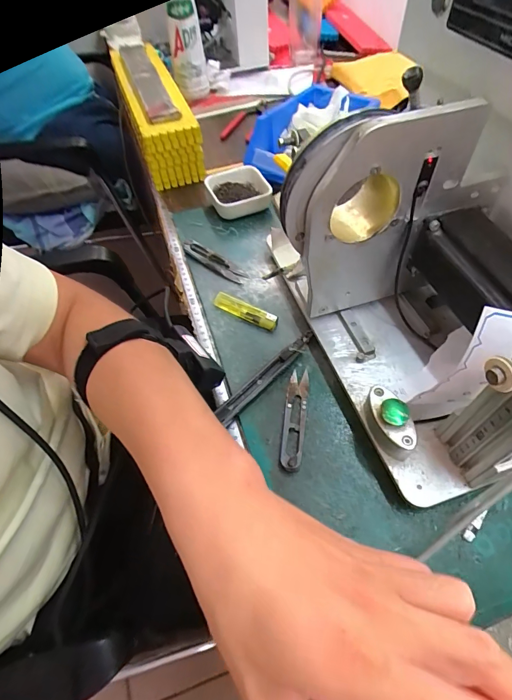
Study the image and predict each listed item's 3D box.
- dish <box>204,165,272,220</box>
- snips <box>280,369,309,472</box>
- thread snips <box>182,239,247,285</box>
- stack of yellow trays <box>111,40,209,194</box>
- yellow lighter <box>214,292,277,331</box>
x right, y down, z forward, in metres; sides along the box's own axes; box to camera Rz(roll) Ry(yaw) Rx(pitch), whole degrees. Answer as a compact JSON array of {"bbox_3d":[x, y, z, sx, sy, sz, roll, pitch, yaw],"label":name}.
[{"bbox_3d":[-0.028,-0.232,0.546,0.080,0.032,0.102,-19,56,-9],"label":"dish"},{"bbox_3d":[0.036,0.062,0.351,0.020,0.010,0.102,6,56,9],"label":"snips"},{"bbox_3d":[-0.053,-0.114,0.480,0.102,0.013,0.021,34,64,24],"label":"thread snips"},{"bbox_3d":[-0.167,-0.394,0.631,0.083,0.102,0.289,-19,56,-8],"label":"stack of yellow trays"},{"bbox_3d":[-0.012,-0.045,0.428,0.080,0.011,0.017,24,60,19],"label":"yellow lighter"}]

